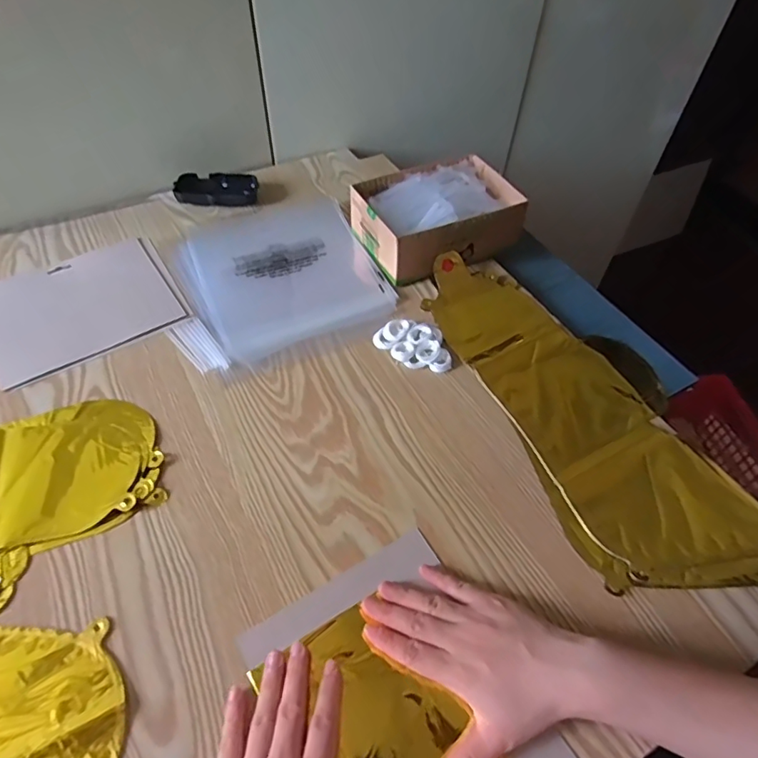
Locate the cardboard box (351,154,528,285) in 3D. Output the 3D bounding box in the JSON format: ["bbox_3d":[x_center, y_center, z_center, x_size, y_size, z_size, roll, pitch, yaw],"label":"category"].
[{"bbox_3d":[0.073,-0.203,0.651,0.188,0.075,0.137,-21,55,-17],"label":"cardboard box"}]

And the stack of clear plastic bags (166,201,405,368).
[{"bbox_3d":[-0.119,-0.133,0.629,0.215,0.010,0.242,-22,56,-18],"label":"stack of clear plastic bags"}]

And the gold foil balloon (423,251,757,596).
[{"bbox_3d":[0.198,0.020,0.516,0.168,0.017,0.420,-19,55,-16],"label":"gold foil balloon"}]

